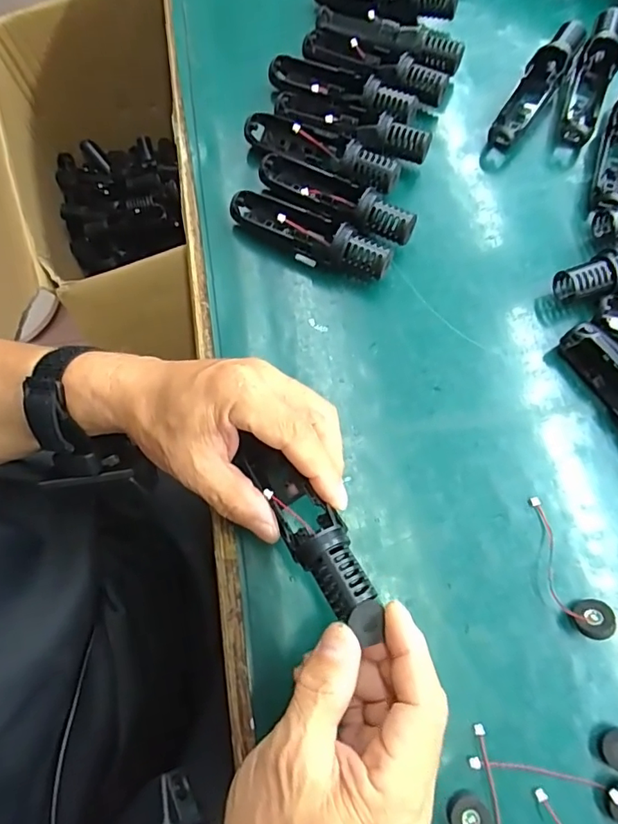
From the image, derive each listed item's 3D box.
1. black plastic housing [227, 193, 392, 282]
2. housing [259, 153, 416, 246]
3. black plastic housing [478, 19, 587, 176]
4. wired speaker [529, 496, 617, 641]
[{"bbox_3d":[0.002,-0.126,0.366,0.119,0.034,0.032,32,75,11],"label":"black plastic housing"},{"bbox_3d":[0.019,-0.154,0.375,0.122,0.033,0.034,27,75,10],"label":"housing"},{"bbox_3d":[0.177,-0.252,0.403,0.028,0.034,0.125,33,88,11],"label":"black plastic housing"},{"bbox_3d":[0.149,0.090,0.299,0.020,0.019,0.081,-22,73,-6],"label":"wired speaker"}]

